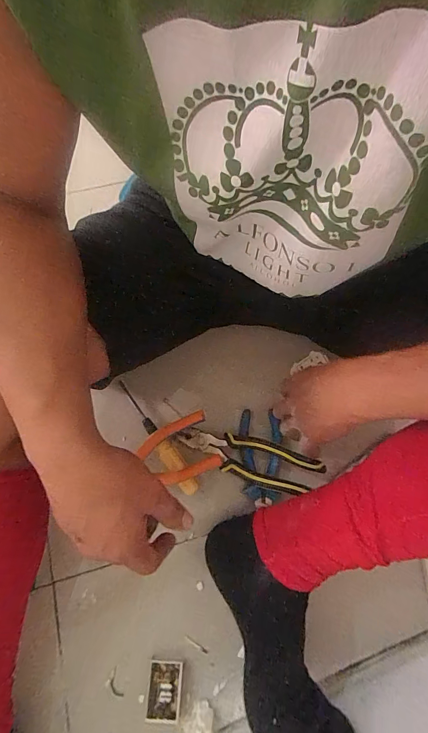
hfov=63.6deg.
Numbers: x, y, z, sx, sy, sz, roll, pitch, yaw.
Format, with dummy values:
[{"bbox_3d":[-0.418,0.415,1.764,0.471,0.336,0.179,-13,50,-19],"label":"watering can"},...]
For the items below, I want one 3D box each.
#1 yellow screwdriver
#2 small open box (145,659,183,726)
[{"bbox_3d":[-0.080,0.095,0.477,0.023,0.031,0.182,-34,76,-11],"label":"yellow screwdriver"},{"bbox_3d":[-0.056,0.363,0.386,0.038,0.022,0.056,5,72,0],"label":"small open box"}]

